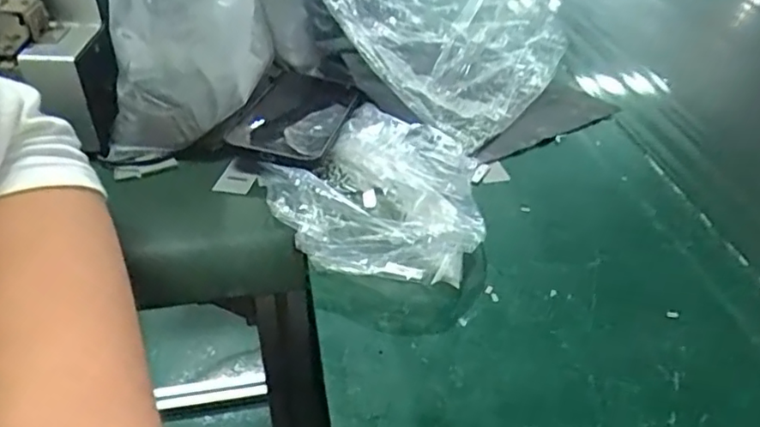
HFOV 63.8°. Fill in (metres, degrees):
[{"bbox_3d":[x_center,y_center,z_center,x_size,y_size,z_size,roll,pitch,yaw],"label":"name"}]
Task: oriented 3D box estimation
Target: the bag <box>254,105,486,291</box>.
[{"bbox_3d":[-0.005,-0.017,0.414,0.132,0.038,0.169,-28,49,-31],"label":"bag"}]

